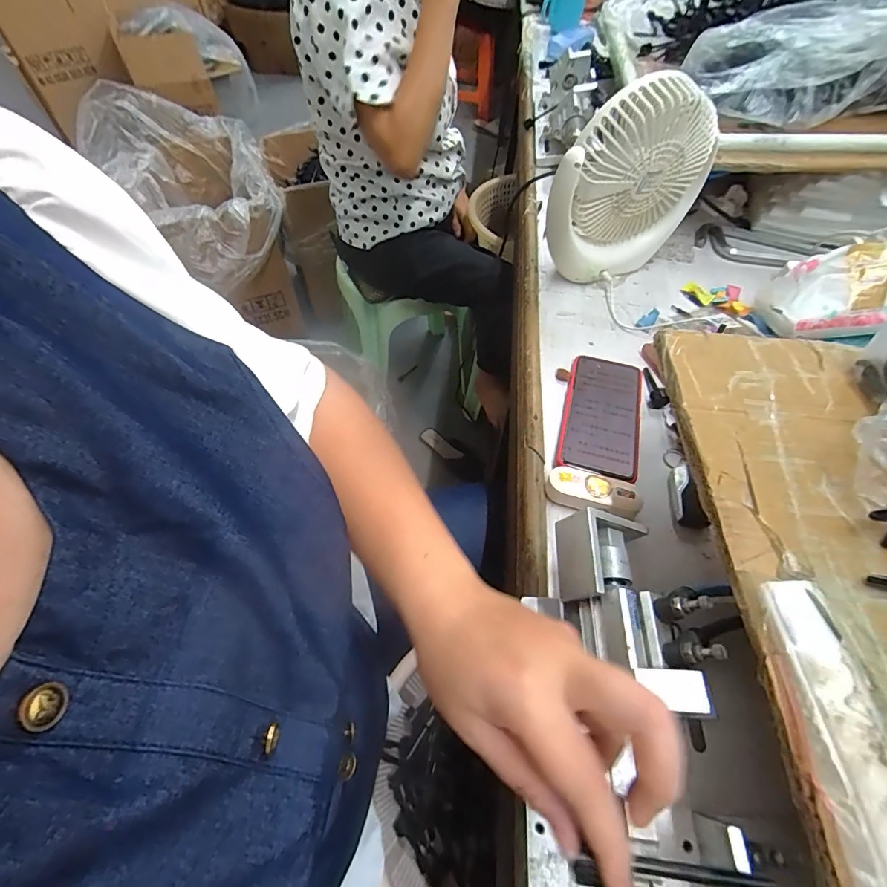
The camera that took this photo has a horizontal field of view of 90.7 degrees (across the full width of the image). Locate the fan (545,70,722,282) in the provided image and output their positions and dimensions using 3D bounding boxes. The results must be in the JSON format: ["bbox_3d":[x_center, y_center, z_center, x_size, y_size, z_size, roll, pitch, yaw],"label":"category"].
[{"bbox_3d":[0.218,-0.302,0.527,0.181,0.208,0.071,-21,59,-14],"label":"fan"}]

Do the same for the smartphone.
[{"bbox_3d":[0.167,-0.032,0.463,0.076,0.013,0.159,14,58,8],"label":"smartphone"}]

